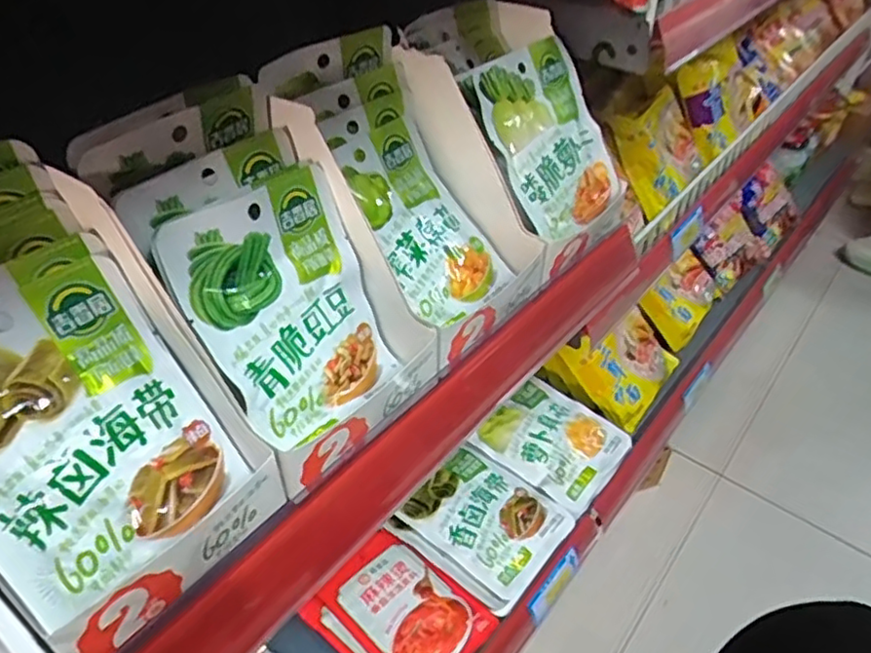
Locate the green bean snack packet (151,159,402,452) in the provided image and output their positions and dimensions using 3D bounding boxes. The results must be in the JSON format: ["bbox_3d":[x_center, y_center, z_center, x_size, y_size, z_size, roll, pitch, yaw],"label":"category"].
[{"bbox_3d":[-0.080,-0.010,0.359,0.015,0.132,0.107,-2,28,43],"label":"green bean snack packet"}]

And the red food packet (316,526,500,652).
[{"bbox_3d":[-0.030,0.282,0.662,0.153,0.009,0.106,33,50,29],"label":"red food packet"}]

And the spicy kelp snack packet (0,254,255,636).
[{"bbox_3d":[-0.165,0.042,0.298,0.107,0.010,0.142,-38,101,-36],"label":"spicy kelp snack packet"}]

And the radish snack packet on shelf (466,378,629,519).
[{"bbox_3d":[0.142,0.135,0.793,0.154,0.024,0.127,30,49,27],"label":"radish snack packet on shelf"}]

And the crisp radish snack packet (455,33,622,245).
[{"bbox_3d":[0.080,-0.130,0.460,0.096,0.127,0.010,-37,18,-32],"label":"crisp radish snack packet"}]

